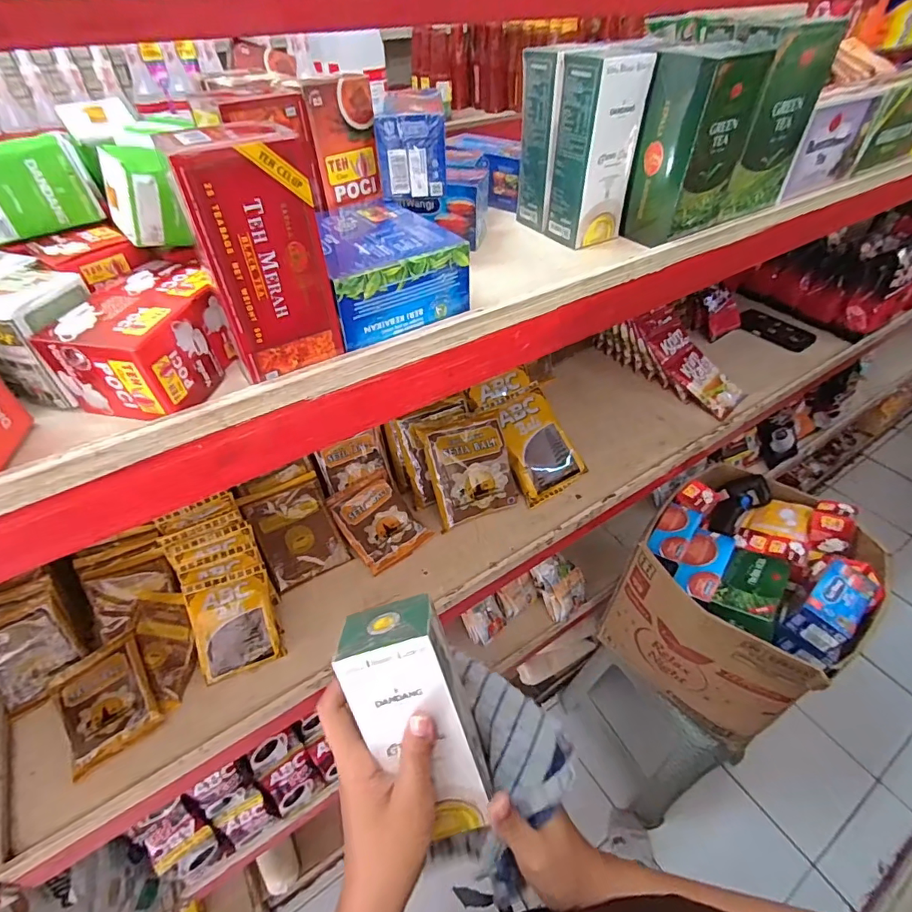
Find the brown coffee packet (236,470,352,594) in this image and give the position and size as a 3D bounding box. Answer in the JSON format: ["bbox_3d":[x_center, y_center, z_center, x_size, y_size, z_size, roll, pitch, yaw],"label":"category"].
[{"bbox_3d":[-0.225,0.104,0.676,0.104,0.011,0.140,-23,81,-27],"label":"brown coffee packet"}]

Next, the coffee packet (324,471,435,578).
[{"bbox_3d":[-0.116,0.094,0.709,0.100,0.012,0.136,-35,72,-20],"label":"coffee packet"}]

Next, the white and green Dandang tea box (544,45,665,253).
[{"bbox_3d":[0.131,-0.288,0.453,0.067,0.146,0.053,-25,50,-22],"label":"white and green Dandang tea box"}]

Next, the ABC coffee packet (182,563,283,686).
[{"bbox_3d":[-0.271,0.203,0.587,0.091,0.016,0.116,-15,75,-22],"label":"ABC coffee packet"}]

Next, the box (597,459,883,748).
[{"bbox_3d":[0.495,0.247,0.870,0.295,0.372,0.323,35,55,31],"label":"box"}]

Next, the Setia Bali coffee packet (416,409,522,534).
[{"bbox_3d":[0.021,0.017,0.731,0.127,0.048,0.157,-15,90,-6],"label":"Setia Bali coffee packet"}]

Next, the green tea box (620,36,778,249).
[{"bbox_3d":[0.218,-0.288,0.449,0.084,0.144,0.064,-27,50,-24],"label":"green tea box"}]

